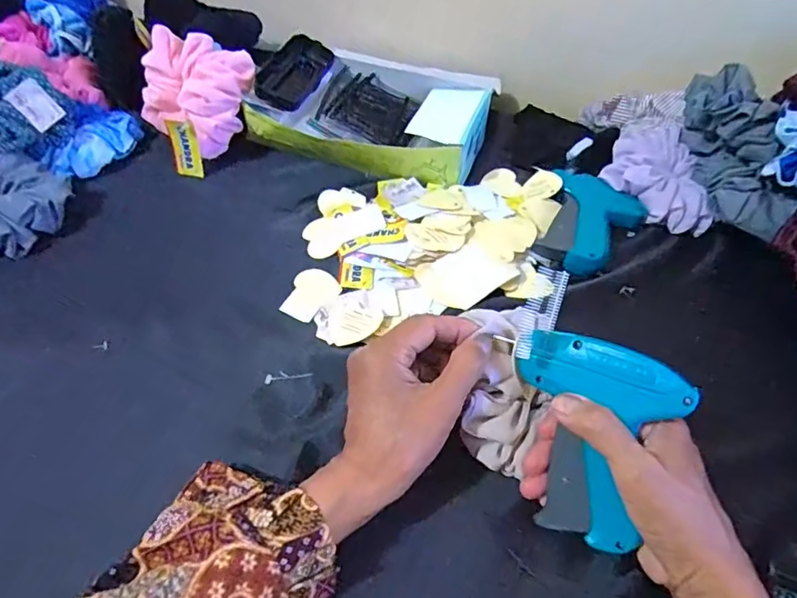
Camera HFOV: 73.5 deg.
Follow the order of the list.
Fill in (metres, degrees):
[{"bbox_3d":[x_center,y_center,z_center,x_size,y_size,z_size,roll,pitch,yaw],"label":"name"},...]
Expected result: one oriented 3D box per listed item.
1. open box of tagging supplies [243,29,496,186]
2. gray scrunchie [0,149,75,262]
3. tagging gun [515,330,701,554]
[{"bbox_3d":[-0.027,-0.206,0.575,0.247,0.050,0.166,11,51,6],"label":"open box of tagging supplies"},{"bbox_3d":[-0.362,-0.083,0.478,0.087,0.045,0.109,26,54,18],"label":"gray scrunchie"},{"bbox_3d":[0.120,0.085,0.330,0.098,0.121,0.028,8,3,29],"label":"tagging gun"}]

